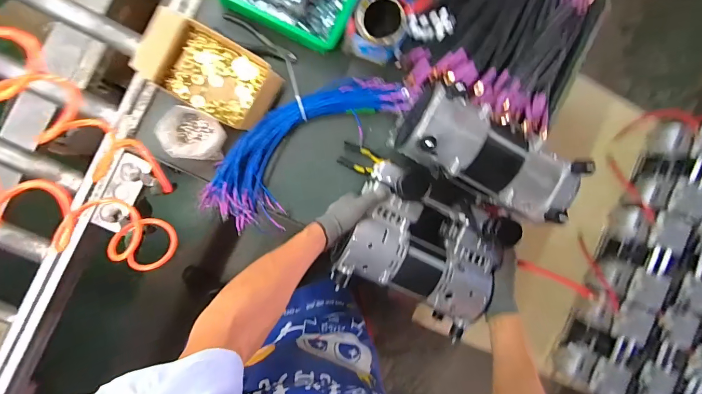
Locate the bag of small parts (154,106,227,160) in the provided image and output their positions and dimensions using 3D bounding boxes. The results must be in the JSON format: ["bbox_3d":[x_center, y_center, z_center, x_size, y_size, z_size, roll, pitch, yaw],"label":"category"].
[{"bbox_3d":[-0.301,-0.117,0.671,0.111,0.061,0.090,25,89,-8],"label":"bag of small parts"}]

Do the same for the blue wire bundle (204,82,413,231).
[{"bbox_3d":[-0.095,-0.108,0.704,0.176,0.043,0.427,45,87,-7],"label":"blue wire bundle"}]

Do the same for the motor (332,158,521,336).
[{"bbox_3d":[0.140,0.094,0.669,0.290,0.133,0.238,24,89,-8],"label":"motor"}]

